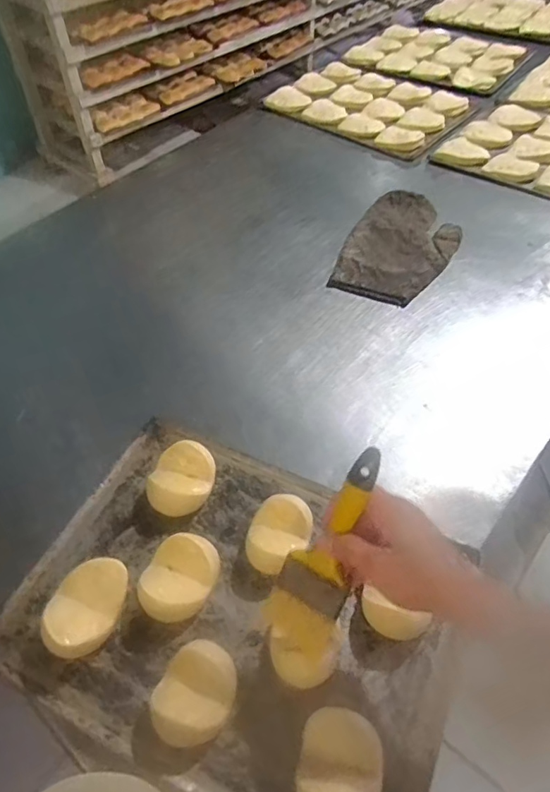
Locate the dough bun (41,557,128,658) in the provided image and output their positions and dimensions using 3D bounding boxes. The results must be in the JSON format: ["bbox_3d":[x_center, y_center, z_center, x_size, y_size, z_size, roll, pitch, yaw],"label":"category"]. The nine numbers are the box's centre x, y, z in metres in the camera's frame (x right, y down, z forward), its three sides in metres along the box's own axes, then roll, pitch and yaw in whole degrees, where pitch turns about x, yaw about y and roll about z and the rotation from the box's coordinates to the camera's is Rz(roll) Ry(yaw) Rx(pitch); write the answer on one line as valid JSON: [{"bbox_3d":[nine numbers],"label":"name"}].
[{"bbox_3d":[-0.193,0.215,0.530,0.067,0.042,0.094,19,56,17],"label":"dough bun"}]

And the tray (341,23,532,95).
[{"bbox_3d":[0.453,-0.950,1.430,0.459,0.041,0.322,29,60,24],"label":"tray"}]

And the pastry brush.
[{"bbox_3d":[0.048,0.142,0.466,0.064,0.211,0.027,27,19,22],"label":"pastry brush"}]

